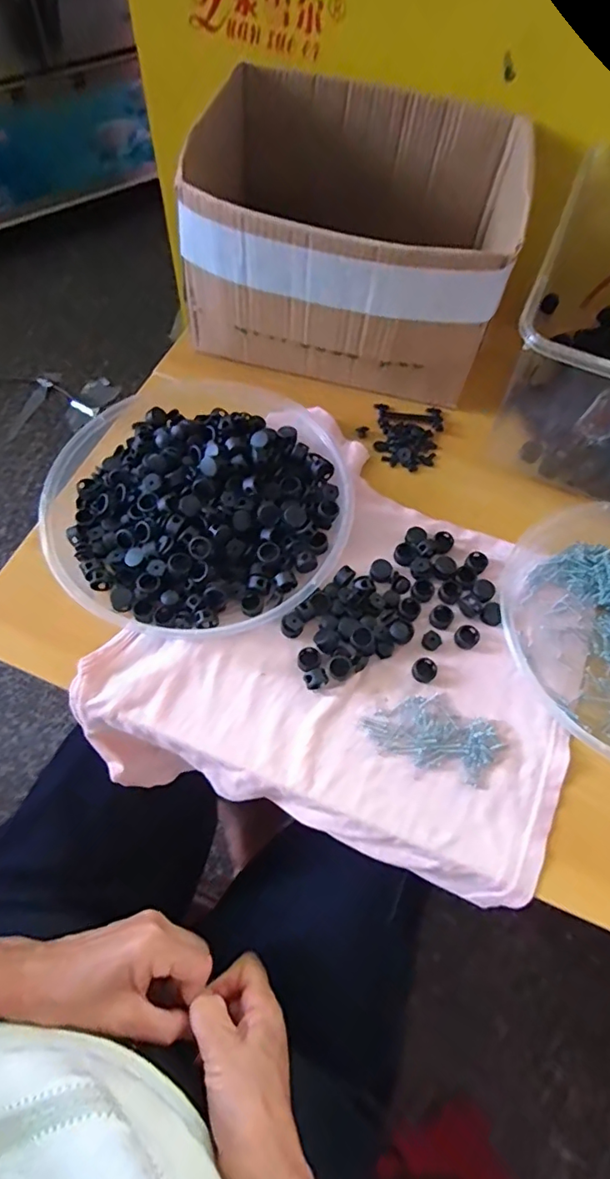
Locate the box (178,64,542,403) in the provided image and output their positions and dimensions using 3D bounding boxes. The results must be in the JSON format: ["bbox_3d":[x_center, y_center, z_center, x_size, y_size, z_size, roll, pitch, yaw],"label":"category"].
[{"bbox_3d":[0.045,-0.331,0.492,0.264,0.146,0.245,13,66,3],"label":"box"}]

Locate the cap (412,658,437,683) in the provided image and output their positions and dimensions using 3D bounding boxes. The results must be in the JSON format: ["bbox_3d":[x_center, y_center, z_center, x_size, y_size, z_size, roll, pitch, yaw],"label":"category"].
[{"bbox_3d":[0.088,0.059,0.383,0.016,0.009,0.016,1,66,-3],"label":"cap"}]

